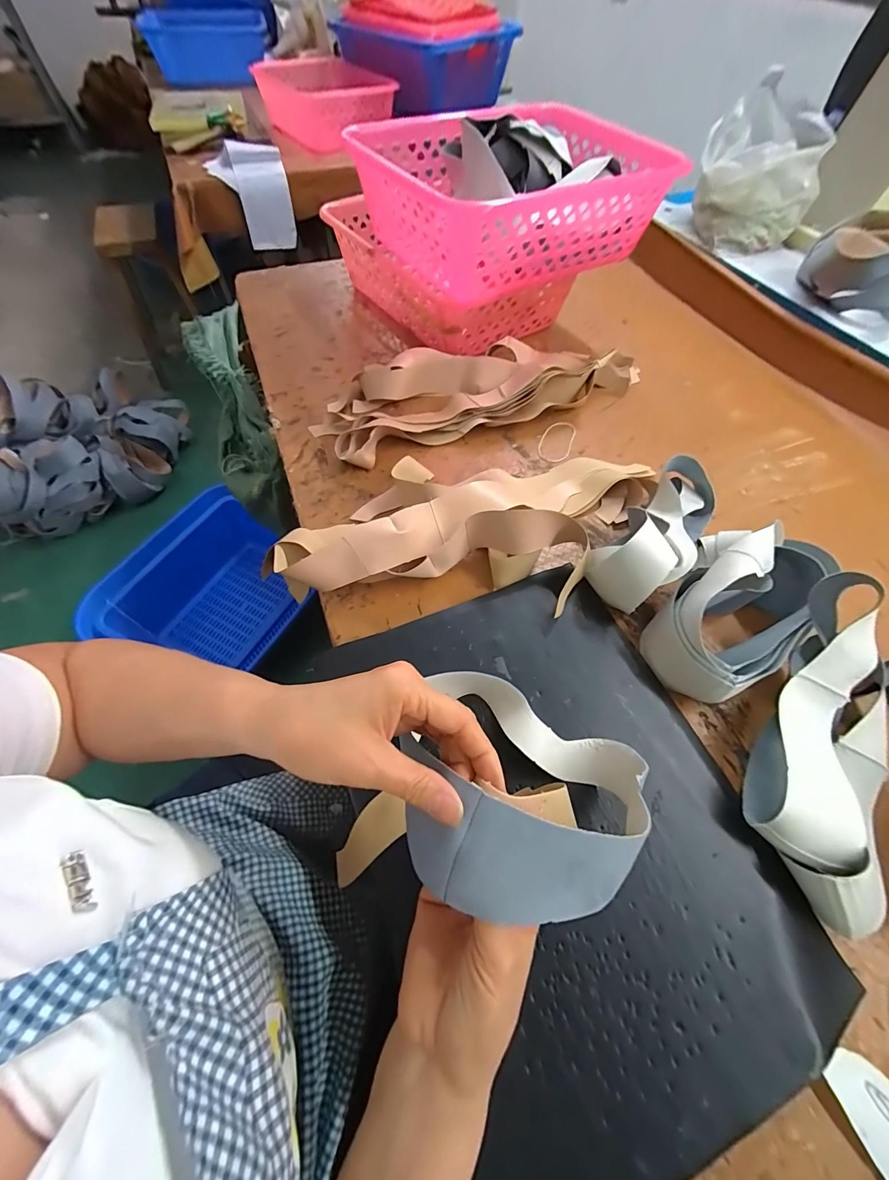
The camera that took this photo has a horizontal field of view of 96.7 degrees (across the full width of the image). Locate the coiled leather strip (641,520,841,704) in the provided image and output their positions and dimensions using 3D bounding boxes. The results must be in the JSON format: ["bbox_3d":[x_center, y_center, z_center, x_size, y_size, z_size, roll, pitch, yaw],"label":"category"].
[{"bbox_3d":[0.305,0.015,0.404,0.112,0.084,0.207,37,66,17],"label":"coiled leather strip"}]

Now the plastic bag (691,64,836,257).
[{"bbox_3d":[0.602,-0.794,0.774,0.228,0.181,0.151,28,63,13],"label":"plastic bag"}]

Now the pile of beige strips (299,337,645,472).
[{"bbox_3d":[0.059,-0.322,0.619,0.523,0.058,0.170,-19,63,-13],"label":"pile of beige strips"}]

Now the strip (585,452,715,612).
[{"bbox_3d":[0.252,-0.073,0.454,0.084,0.089,0.225,37,66,17],"label":"strip"}]

